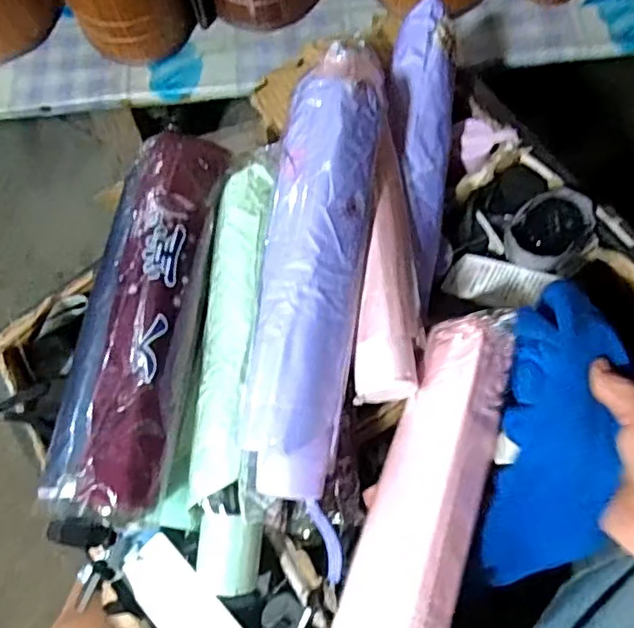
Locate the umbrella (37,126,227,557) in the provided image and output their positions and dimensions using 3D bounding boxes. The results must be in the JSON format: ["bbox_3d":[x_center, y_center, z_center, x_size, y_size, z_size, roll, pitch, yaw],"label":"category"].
[{"bbox_3d":[-0.109,0.003,0.401,0.065,0.041,0.264,7,72,5],"label":"umbrella"}]

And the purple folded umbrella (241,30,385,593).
[{"bbox_3d":[-0.004,-0.017,0.398,0.068,0.075,0.299,6,72,4],"label":"purple folded umbrella"}]

